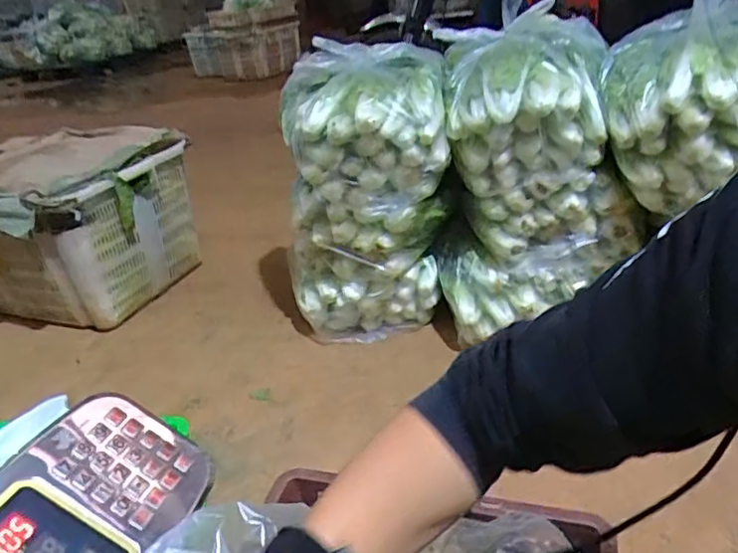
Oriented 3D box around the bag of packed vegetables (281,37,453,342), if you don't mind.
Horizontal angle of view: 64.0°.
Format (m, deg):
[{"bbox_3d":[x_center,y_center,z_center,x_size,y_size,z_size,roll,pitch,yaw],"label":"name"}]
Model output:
[{"bbox_3d":[0.003,-0.168,1.284,0.342,0.570,0.315,-4,27,5],"label":"bag of packed vegetables"}]

